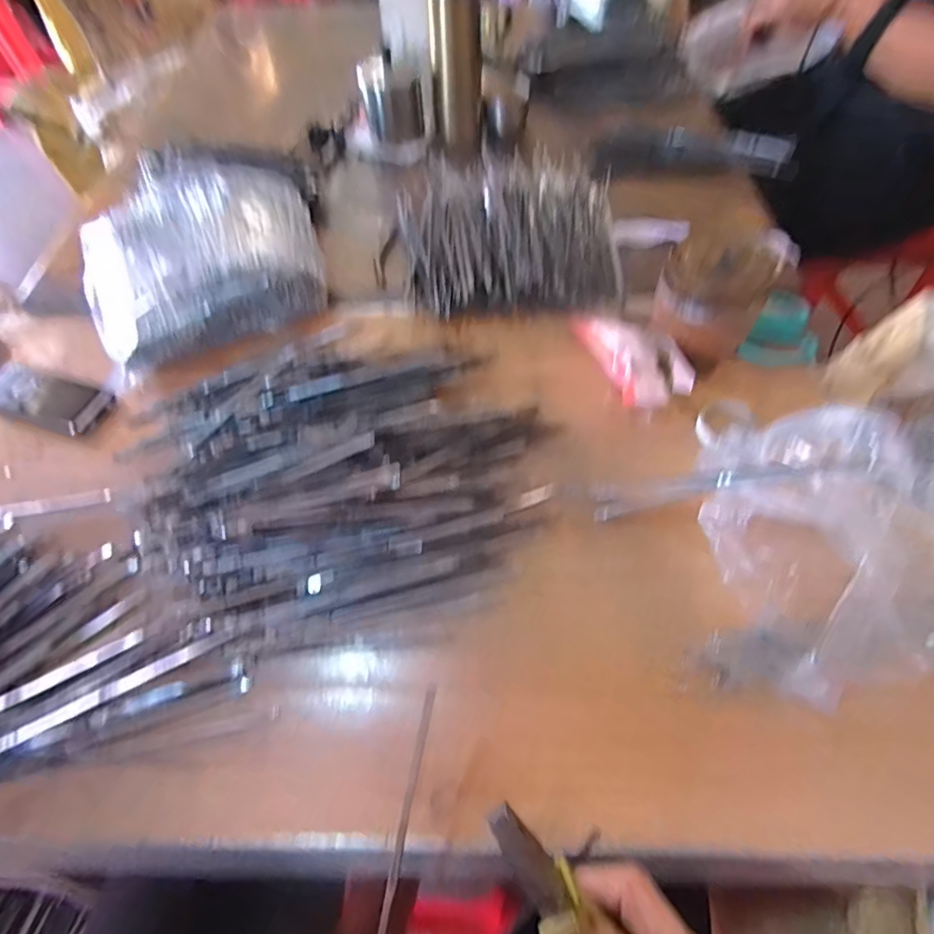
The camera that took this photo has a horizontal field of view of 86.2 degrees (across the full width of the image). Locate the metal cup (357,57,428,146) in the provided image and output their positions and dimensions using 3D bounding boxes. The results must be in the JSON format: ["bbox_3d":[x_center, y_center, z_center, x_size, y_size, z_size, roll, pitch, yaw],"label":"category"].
[{"bbox_3d":[-0.099,-0.500,0.676,0.081,0.092,0.075,-6,58,0],"label":"metal cup"}]

